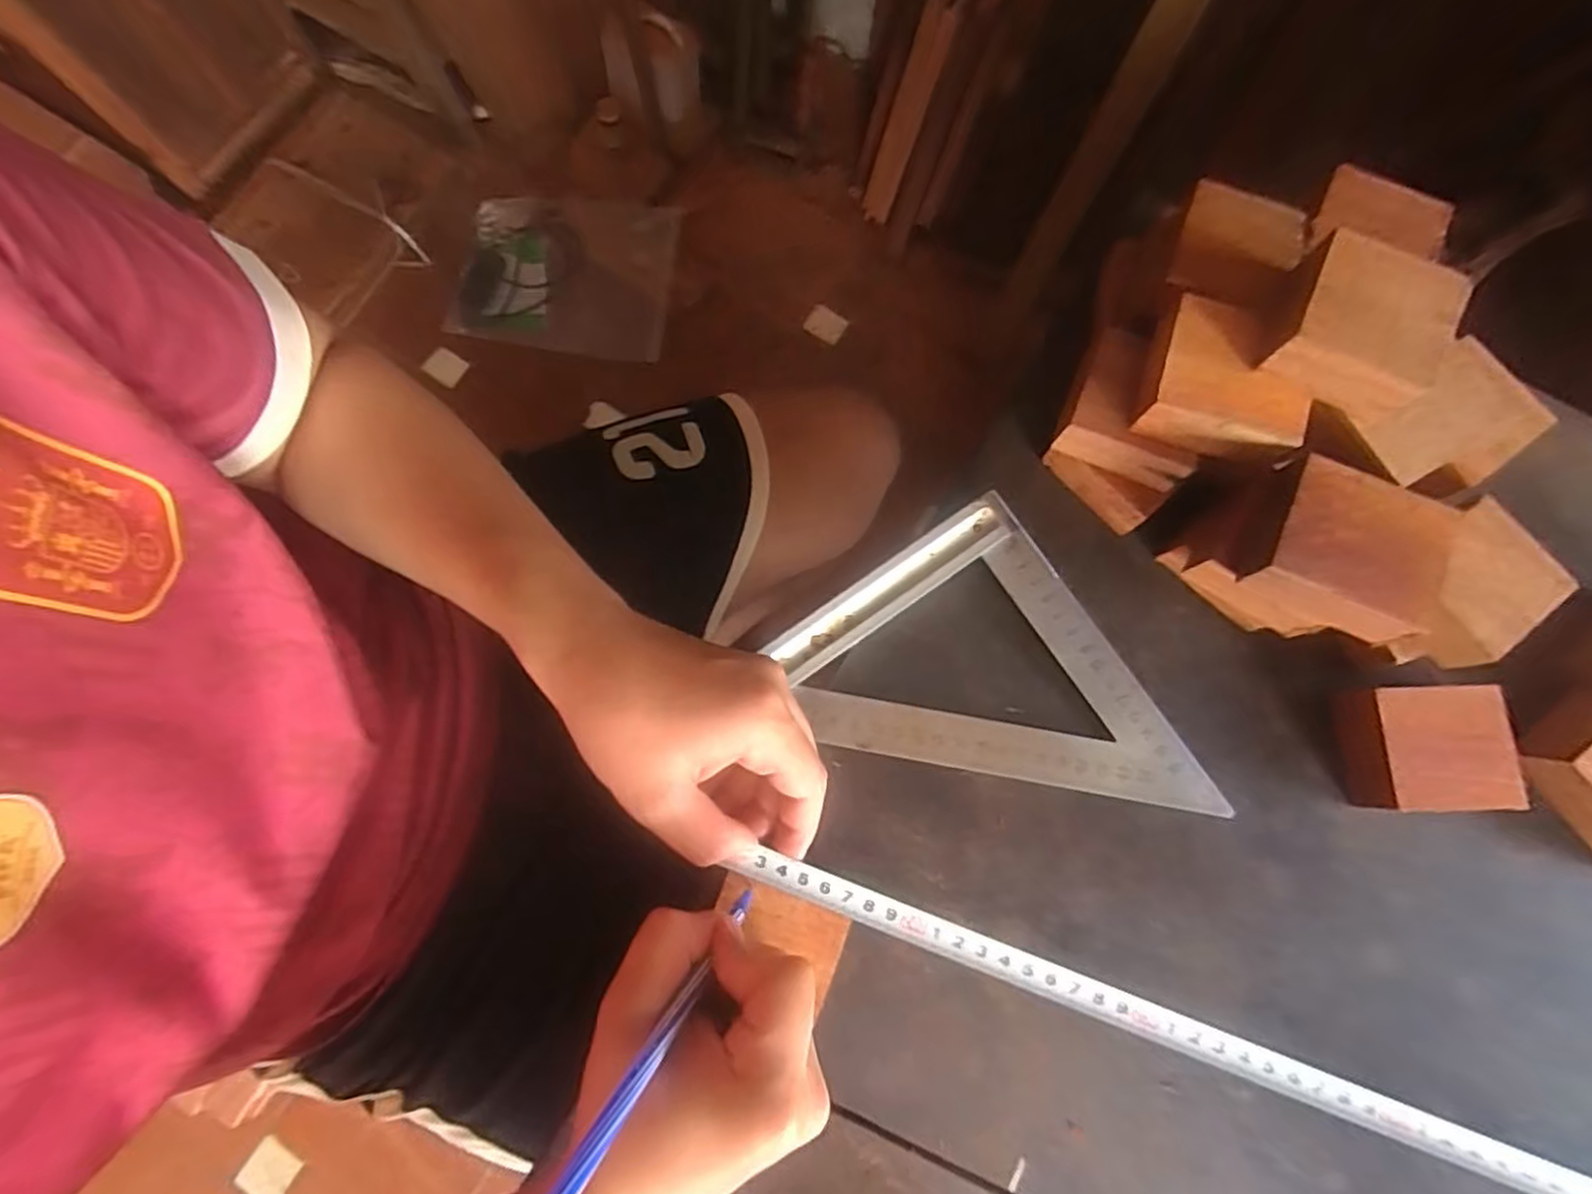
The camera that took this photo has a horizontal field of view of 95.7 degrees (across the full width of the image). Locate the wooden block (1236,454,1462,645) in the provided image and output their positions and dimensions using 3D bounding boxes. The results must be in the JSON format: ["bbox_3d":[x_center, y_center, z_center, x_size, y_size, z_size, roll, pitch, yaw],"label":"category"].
[{"bbox_3d":[0.224,-0.021,0.298,0.069,0.024,0.055,25,79,6],"label":"wooden block"}]

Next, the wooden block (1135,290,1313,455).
[{"bbox_3d":[0.185,-0.093,0.314,0.065,0.027,0.052,21,78,5],"label":"wooden block"}]

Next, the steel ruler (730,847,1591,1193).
[{"bbox_3d":[0.197,0.190,0.289,0.462,0.007,0.014,19,78,6],"label":"steel ruler"}]

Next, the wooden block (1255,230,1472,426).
[{"bbox_3d":[0.226,-0.108,0.290,0.056,0.027,0.054,26,79,6],"label":"wooden block"}]

